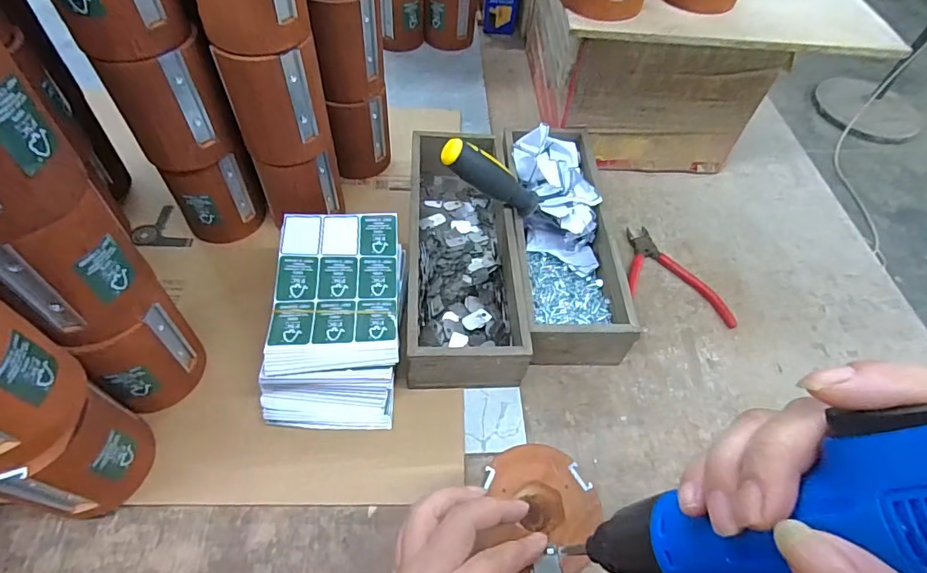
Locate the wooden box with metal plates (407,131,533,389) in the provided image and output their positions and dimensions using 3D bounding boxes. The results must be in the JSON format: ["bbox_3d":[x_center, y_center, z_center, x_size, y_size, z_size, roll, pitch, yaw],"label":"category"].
[{"bbox_3d":[-0.002,-0.038,0.493,0.104,0.072,0.286,0,54,-5],"label":"wooden box with metal plates"}]

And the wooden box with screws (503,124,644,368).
[{"bbox_3d":[0.100,-0.055,0.511,0.102,0.081,0.285,1,54,-4],"label":"wooden box with screws"}]

